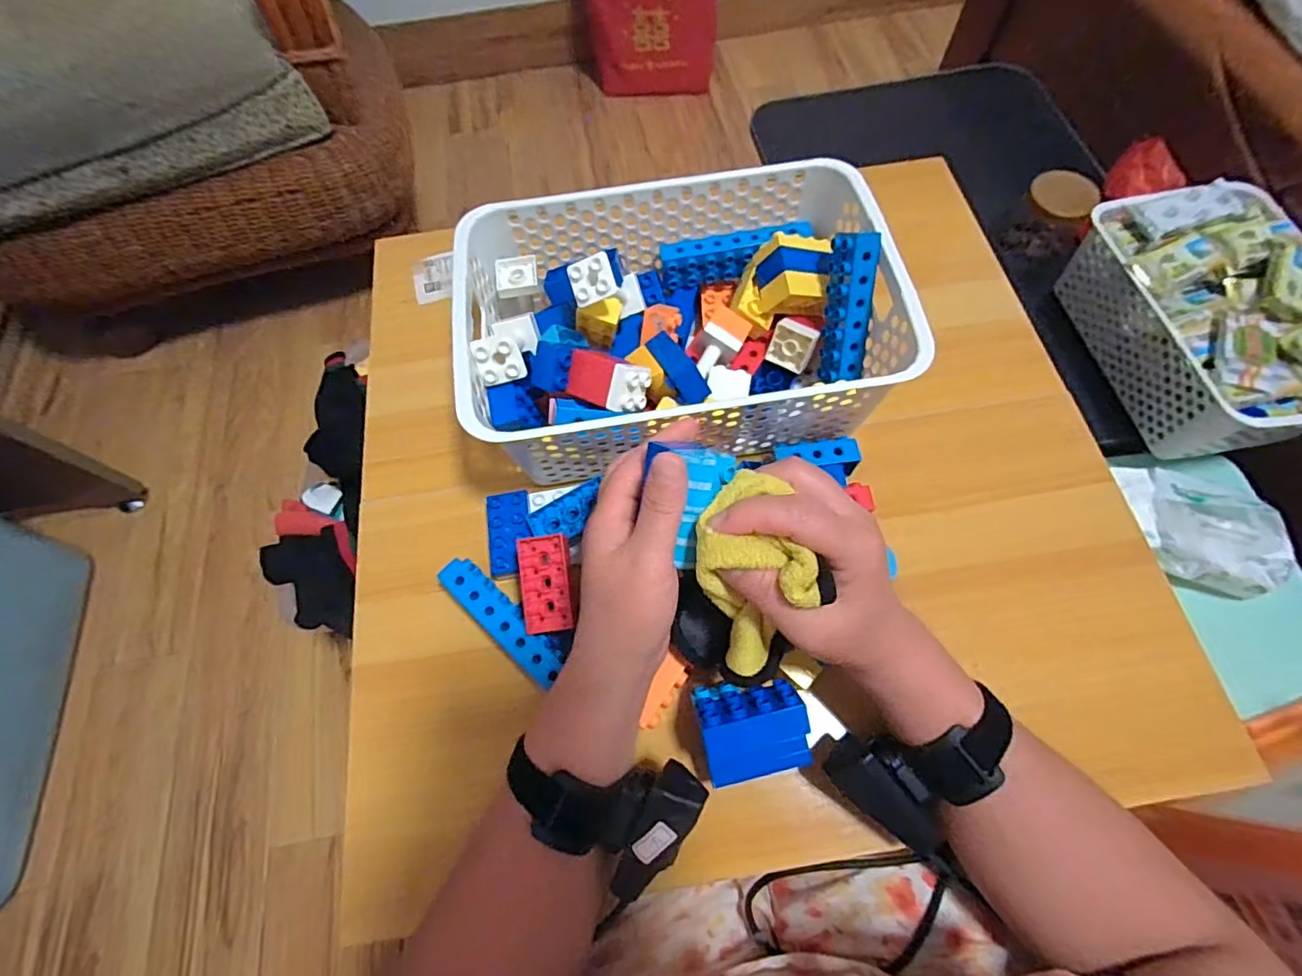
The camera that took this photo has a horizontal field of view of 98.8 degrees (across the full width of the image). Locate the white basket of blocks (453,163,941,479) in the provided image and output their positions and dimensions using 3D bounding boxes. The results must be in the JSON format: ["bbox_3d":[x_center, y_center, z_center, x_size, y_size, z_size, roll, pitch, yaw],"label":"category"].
[{"bbox_3d":[0.019,-0.128,0.430,0.302,0.094,0.199,-9,67,-2],"label":"white basket of blocks"}]

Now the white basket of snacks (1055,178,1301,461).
[{"bbox_3d":[0.636,-0.190,0.628,0.211,0.109,0.300,-12,67,-3],"label":"white basket of snacks"}]

